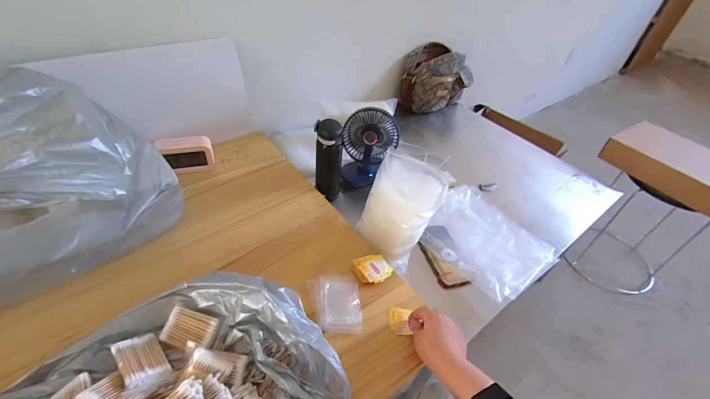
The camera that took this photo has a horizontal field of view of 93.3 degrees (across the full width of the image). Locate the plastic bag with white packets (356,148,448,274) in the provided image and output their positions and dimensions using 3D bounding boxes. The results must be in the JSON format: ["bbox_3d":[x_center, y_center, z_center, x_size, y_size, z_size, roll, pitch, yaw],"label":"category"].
[{"bbox_3d":[0.094,0.029,0.699,0.118,0.231,0.130,-27,52,-29],"label":"plastic bag with white packets"}]

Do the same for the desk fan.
[{"bbox_3d":[0.038,-0.148,0.915,0.144,0.184,0.109,-4,44,-10],"label":"desk fan"}]

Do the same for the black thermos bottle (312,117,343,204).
[{"bbox_3d":[-0.063,-0.090,0.813,0.067,0.196,0.058,1,44,-5],"label":"black thermos bottle"}]

